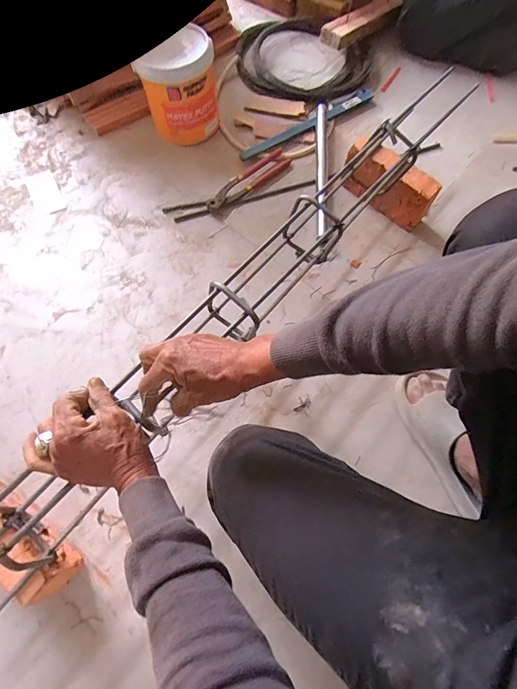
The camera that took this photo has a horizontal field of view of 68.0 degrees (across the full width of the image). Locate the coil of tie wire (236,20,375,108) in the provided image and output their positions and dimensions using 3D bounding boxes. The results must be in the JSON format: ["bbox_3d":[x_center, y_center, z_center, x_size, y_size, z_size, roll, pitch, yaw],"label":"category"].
[{"bbox_3d":[0.103,-0.725,0.968,0.306,0.037,0.292,1,68,-2],"label":"coil of tie wire"}]

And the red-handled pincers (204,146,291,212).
[{"bbox_3d":[-0.023,-0.356,0.824,0.221,0.023,0.044,-38,75,-16],"label":"red-handled pincers"}]

